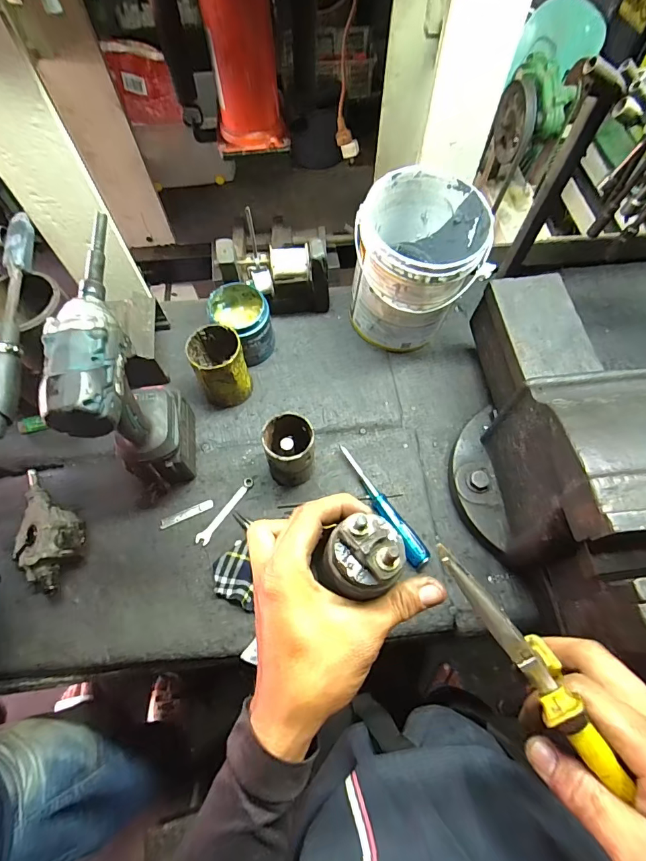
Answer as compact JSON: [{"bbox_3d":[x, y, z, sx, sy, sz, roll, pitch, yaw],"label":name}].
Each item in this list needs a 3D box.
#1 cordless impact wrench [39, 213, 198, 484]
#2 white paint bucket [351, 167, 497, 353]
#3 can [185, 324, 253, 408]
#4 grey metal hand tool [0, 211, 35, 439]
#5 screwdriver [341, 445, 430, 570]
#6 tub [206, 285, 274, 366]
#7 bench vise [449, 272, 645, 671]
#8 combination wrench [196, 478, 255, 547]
[{"bbox_3d":[-0.230,-0.060,0.520,0.071,0.296,0.238,-12,66,-5],"label":"cordless impact wrench"},{"bbox_3d":[0.136,-0.243,0.646,0.169,0.209,0.175,0,65,0],"label":"white paint bucket"},{"bbox_3d":[-0.151,-0.096,0.627,0.070,0.113,0.084,-21,67,-9],"label":"can"},{"bbox_3d":[-0.329,-0.121,0.440,0.025,0.029,0.274,-9,65,-4],"label":"grey metal hand tool"},{"bbox_3d":[0.082,0.100,0.584,0.027,0.029,0.191,-28,68,-12],"label":"screwdriver"},{"bbox_3d":[-0.124,-0.170,0.668,0.092,0.103,0.090,0,65,0],"label":"tub"},{"bbox_3d":[0.281,0.013,0.469,0.204,0.248,0.478,-12,66,-5],"label":"bench vise"},{"bbox_3d":[-0.139,0.113,0.596,0.017,0.007,0.111,32,69,14],"label":"combination wrench"}]

